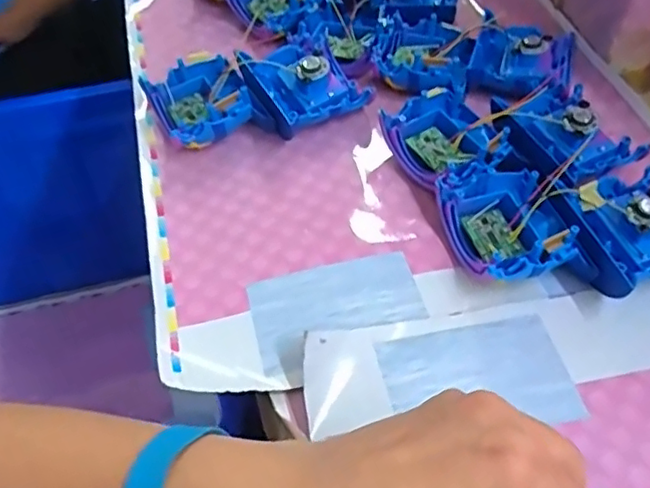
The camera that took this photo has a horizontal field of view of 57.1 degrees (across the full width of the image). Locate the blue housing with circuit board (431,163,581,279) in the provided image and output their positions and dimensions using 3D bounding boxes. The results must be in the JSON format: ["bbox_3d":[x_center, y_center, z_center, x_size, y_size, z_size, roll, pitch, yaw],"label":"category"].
[{"bbox_3d":[0.121,-0.011,0.407,0.075,0.036,0.090,-8,50,-7],"label":"blue housing with circuit board"}]

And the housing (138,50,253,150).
[{"bbox_3d":[-0.100,-0.111,0.482,0.070,0.036,0.093,-22,53,-18],"label":"housing"}]

